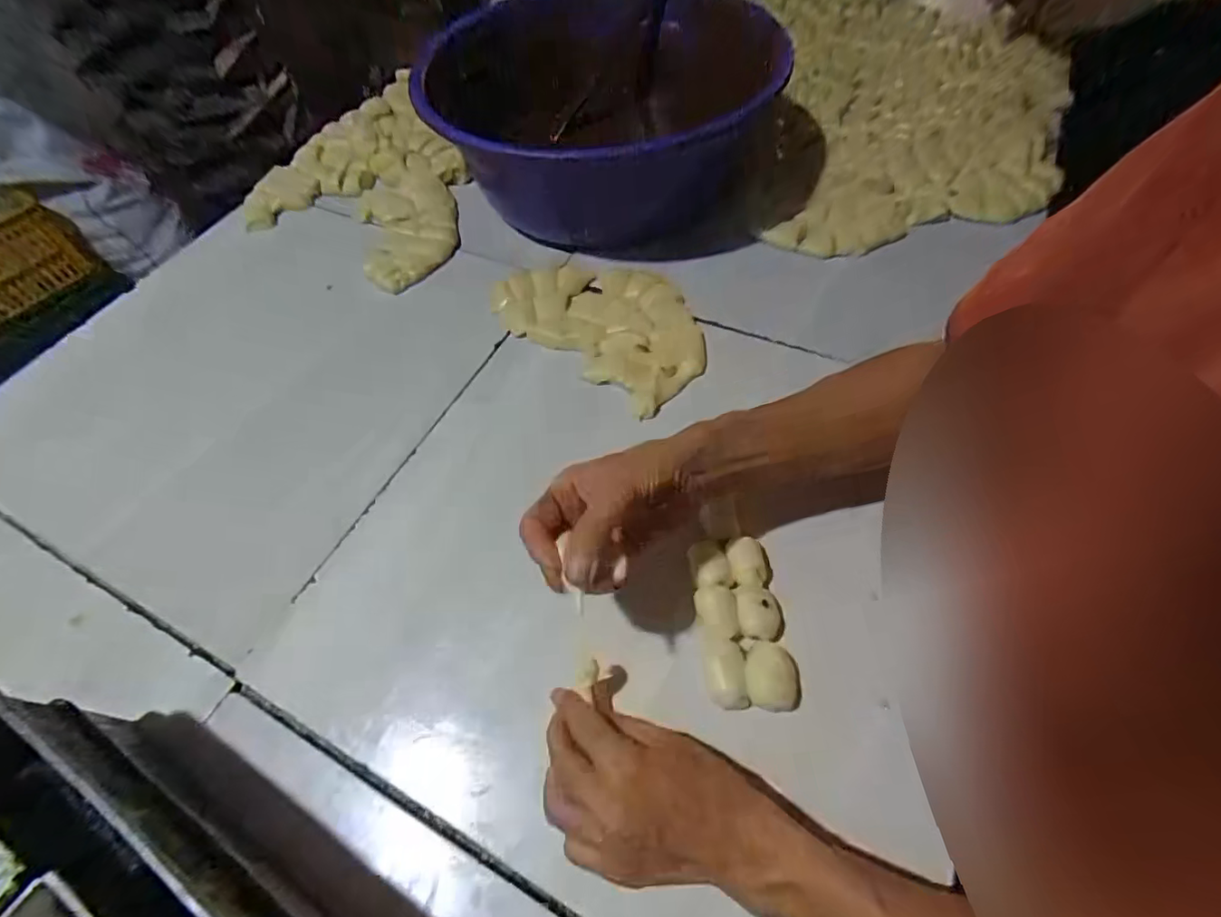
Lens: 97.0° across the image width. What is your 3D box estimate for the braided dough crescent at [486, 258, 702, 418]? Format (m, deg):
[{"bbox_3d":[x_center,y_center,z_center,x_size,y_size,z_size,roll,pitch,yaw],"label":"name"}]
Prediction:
[{"bbox_3d":[-0.008,-0.157,0.589,0.252,0.021,0.149,35,66,22],"label":"braided dough crescent"}]

